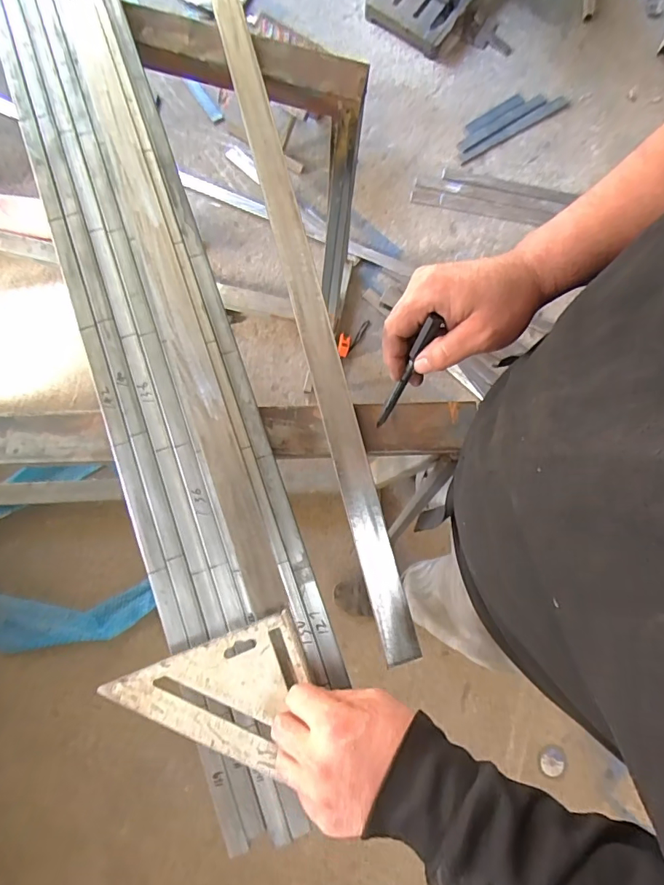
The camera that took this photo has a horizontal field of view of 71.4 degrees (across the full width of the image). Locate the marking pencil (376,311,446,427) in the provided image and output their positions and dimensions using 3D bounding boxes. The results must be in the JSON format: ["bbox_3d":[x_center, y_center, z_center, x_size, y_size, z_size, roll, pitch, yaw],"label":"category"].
[{"bbox_3d":[0.068,-0.058,0.419,0.015,0.130,0.011,25,50,4],"label":"marking pencil"}]

